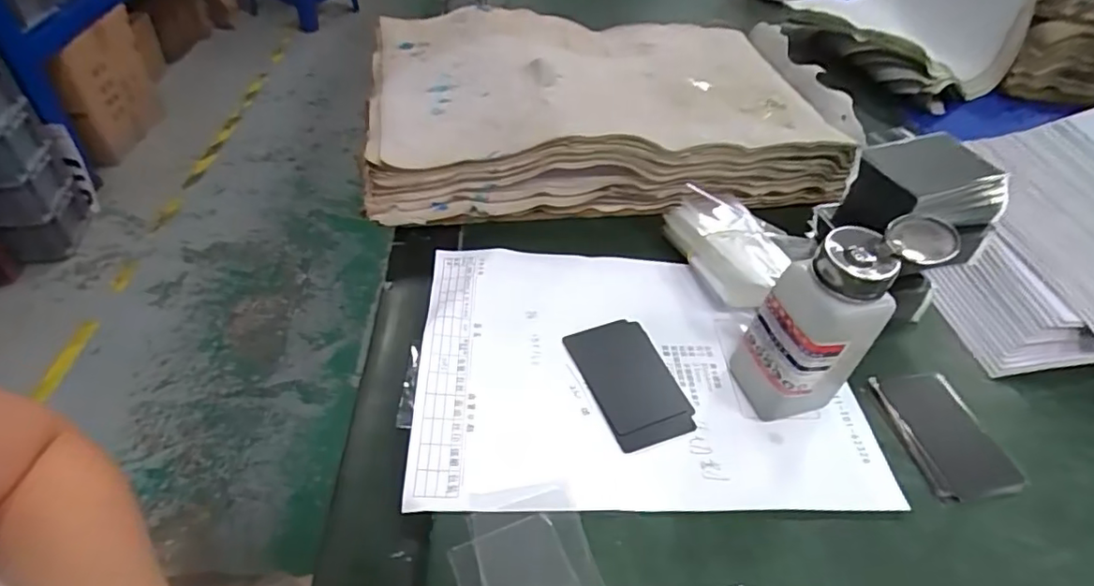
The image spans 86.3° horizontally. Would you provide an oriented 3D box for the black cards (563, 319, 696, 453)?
[{"bbox_3d":[0.057,0.058,0.397,0.061,0.004,0.097,-13,49,-20],"label":"black cards"}]

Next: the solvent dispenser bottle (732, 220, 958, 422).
[{"bbox_3d":[0.169,0.017,0.356,0.068,0.139,0.054,-19,51,-24],"label":"solvent dispenser bottle"}]

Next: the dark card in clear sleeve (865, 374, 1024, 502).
[{"bbox_3d":[0.262,0.091,0.389,0.060,0.010,0.091,-6,47,-13],"label":"dark card in clear sleeve"}]

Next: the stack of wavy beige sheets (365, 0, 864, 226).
[{"bbox_3d":[0.062,-0.187,0.584,0.448,0.087,0.252,-4,46,-11],"label":"stack of wavy beige sheets"}]

